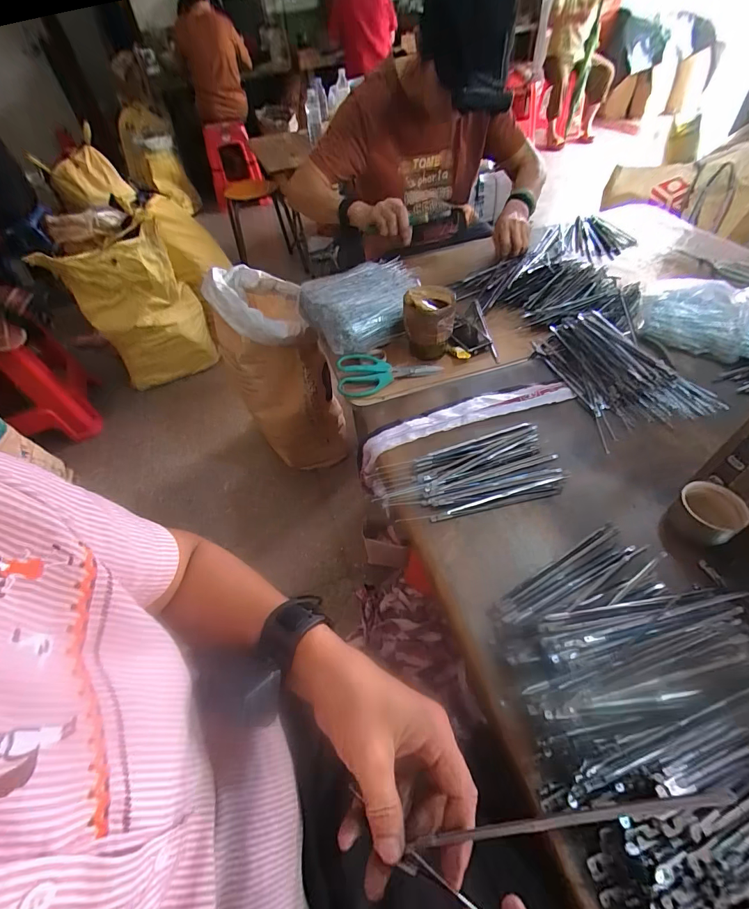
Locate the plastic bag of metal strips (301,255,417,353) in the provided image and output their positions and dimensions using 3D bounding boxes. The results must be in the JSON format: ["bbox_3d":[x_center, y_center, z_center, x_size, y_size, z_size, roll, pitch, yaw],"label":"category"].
[{"bbox_3d":[-0.017,-0.303,0.773,0.233,0.058,0.212,-23,52,-12],"label":"plastic bag of metal strips"}]

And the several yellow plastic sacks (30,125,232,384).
[{"bbox_3d":[-0.861,-0.680,1.491,0.371,0.699,0.528,1,51,7],"label":"several yellow plastic sacks"}]

